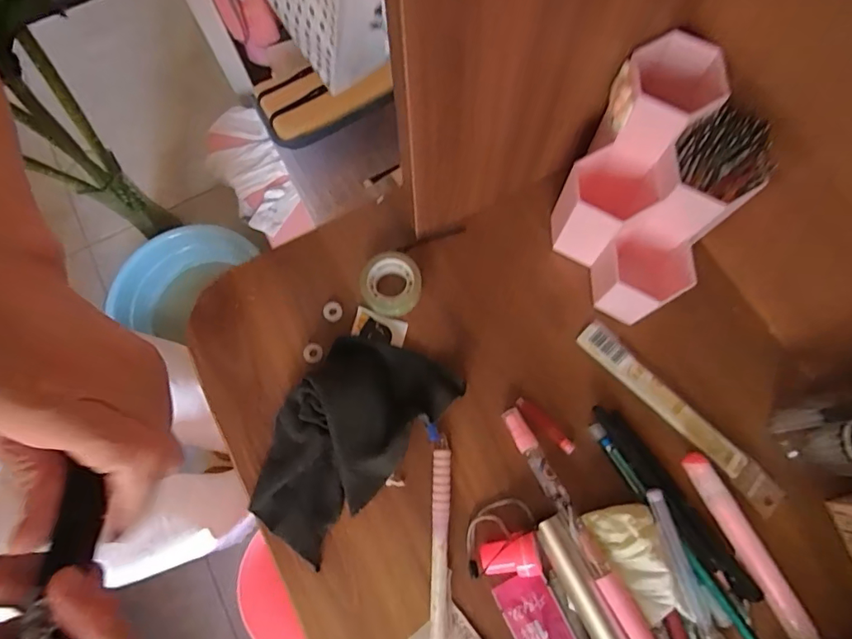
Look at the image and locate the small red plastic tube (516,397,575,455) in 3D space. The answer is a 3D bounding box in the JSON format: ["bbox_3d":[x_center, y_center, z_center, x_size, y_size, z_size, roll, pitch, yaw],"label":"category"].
[{"bbox_3d":[0.088,0.077,0.359,0.052,0.007,0.012,43,79,12],"label":"small red plastic tube"}]

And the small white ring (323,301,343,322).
[{"bbox_3d":[-0.073,-0.006,0.383,0.015,0.004,0.016,0,74,1],"label":"small white ring"}]

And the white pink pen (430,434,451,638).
[{"bbox_3d":[0.009,0.146,0.333,0.012,0.010,0.129,2,74,1],"label":"white pink pen"}]

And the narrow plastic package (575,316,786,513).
[{"bbox_3d":[0.184,0.068,0.357,0.025,0.008,0.174,-43,78,-11],"label":"narrow plastic package"}]

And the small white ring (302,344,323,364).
[{"bbox_3d":[-0.087,0.025,0.373,0.015,0.004,0.015,0,74,1],"label":"small white ring"}]

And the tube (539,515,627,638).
[{"bbox_3d":[0.101,0.171,0.310,0.017,0.016,0.090,-24,75,-6],"label":"tube"}]

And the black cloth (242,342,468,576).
[{"bbox_3d":[-0.057,0.080,0.340,0.088,0.033,0.157,36,77,10],"label":"black cloth"}]

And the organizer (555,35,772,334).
[{"bbox_3d":[0.160,-0.088,0.350,0.113,0.119,0.139,31,77,9],"label":"organizer"}]

